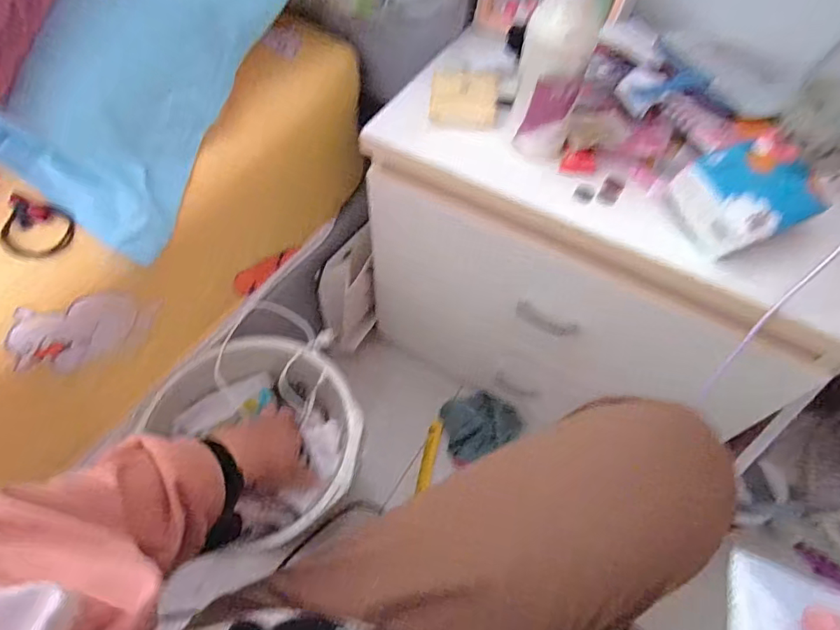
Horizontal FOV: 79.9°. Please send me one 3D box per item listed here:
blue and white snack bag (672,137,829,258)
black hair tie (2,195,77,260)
[{"bbox_3d":[0.292,-0.107,0.448,0.105,0.046,0.089,-20,60,-14],"label":"blue and white snack bag"},{"bbox_3d":[-0.337,-0.074,0.440,0.060,0.005,0.053,15,70,-6],"label":"black hair tie"}]

